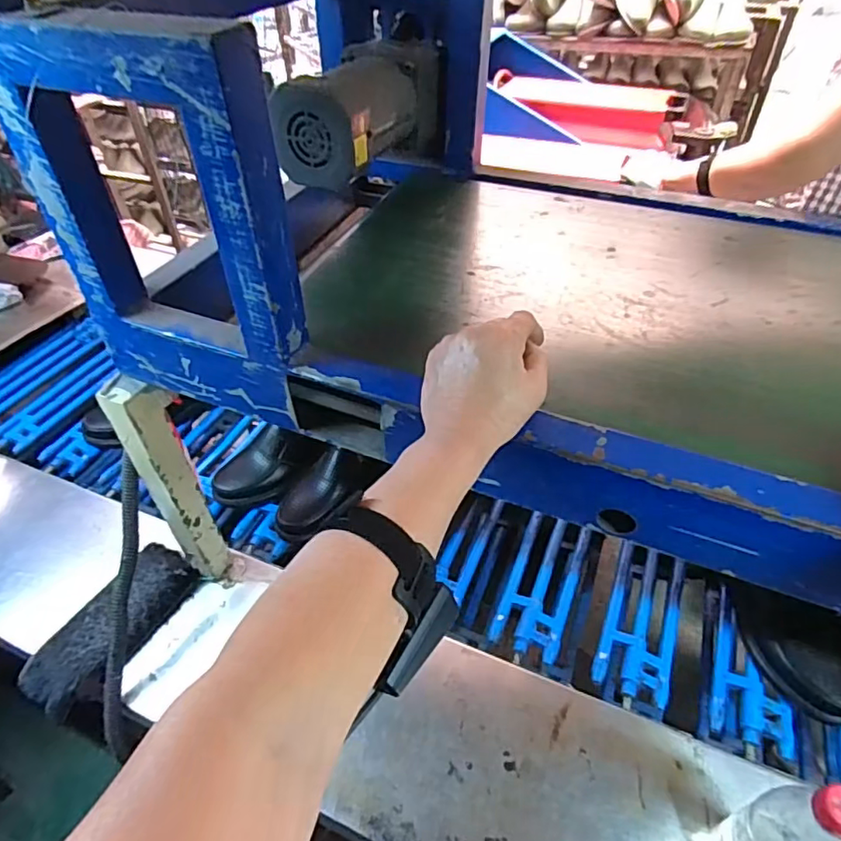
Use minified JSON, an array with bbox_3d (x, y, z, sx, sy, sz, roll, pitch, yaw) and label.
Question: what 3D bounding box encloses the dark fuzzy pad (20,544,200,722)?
[{"bbox_3d":[-0.401,0.264,0.744,0.107,0.029,0.220,26,52,25],"label":"dark fuzzy pad"}]

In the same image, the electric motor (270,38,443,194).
[{"bbox_3d":[-0.061,-0.356,0.668,0.091,0.113,0.235,19,49,20],"label":"electric motor"}]

